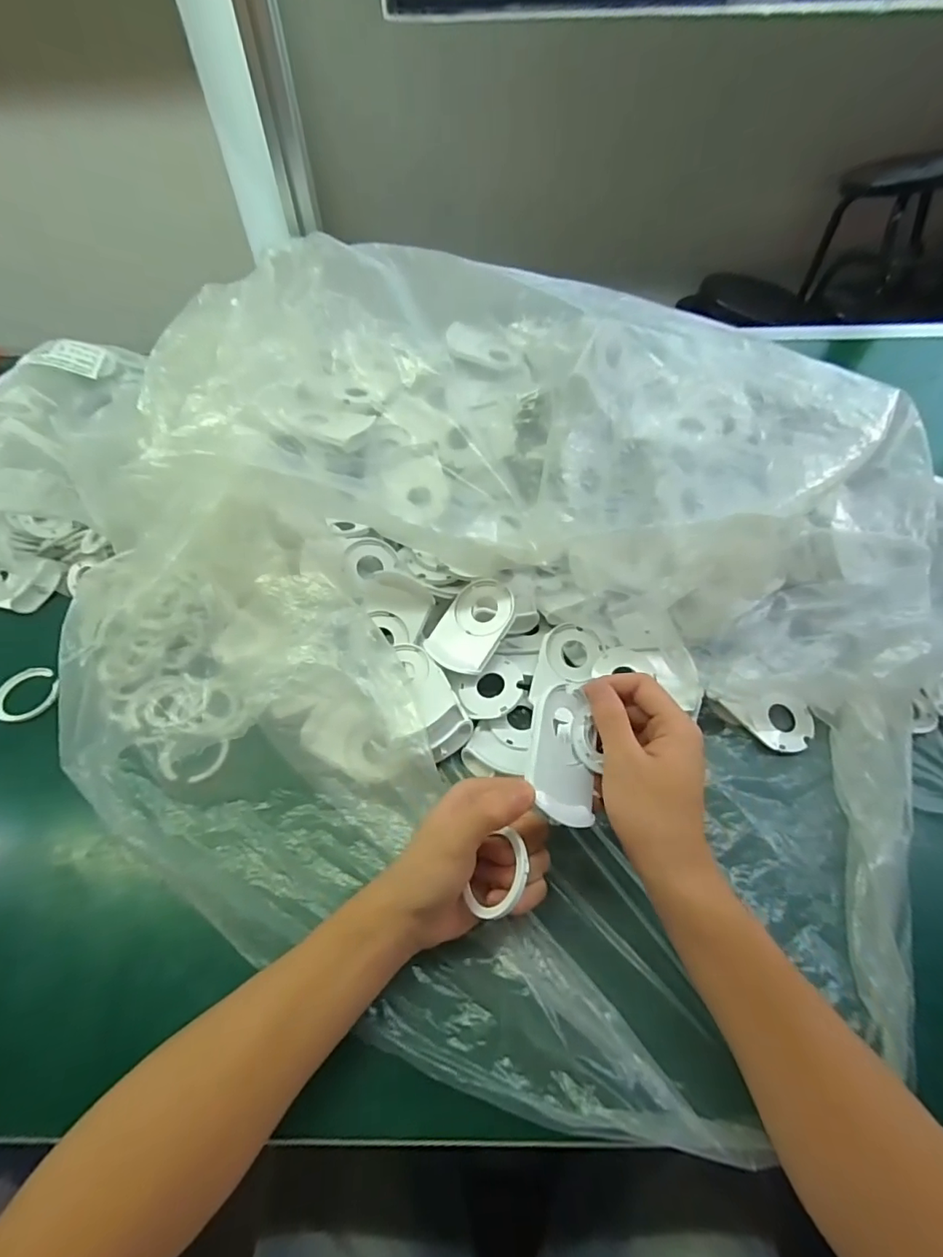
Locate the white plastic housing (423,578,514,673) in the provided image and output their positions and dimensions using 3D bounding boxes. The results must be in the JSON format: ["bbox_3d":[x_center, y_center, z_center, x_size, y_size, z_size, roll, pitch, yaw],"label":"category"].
[{"bbox_3d":[0.002,-0.003,0.438,0.057,0.010,0.084,23,72,27],"label":"white plastic housing"}]

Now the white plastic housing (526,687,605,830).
[{"bbox_3d":[0.056,0.076,0.321,0.054,0.015,0.082,28,58,-25],"label":"white plastic housing"}]

